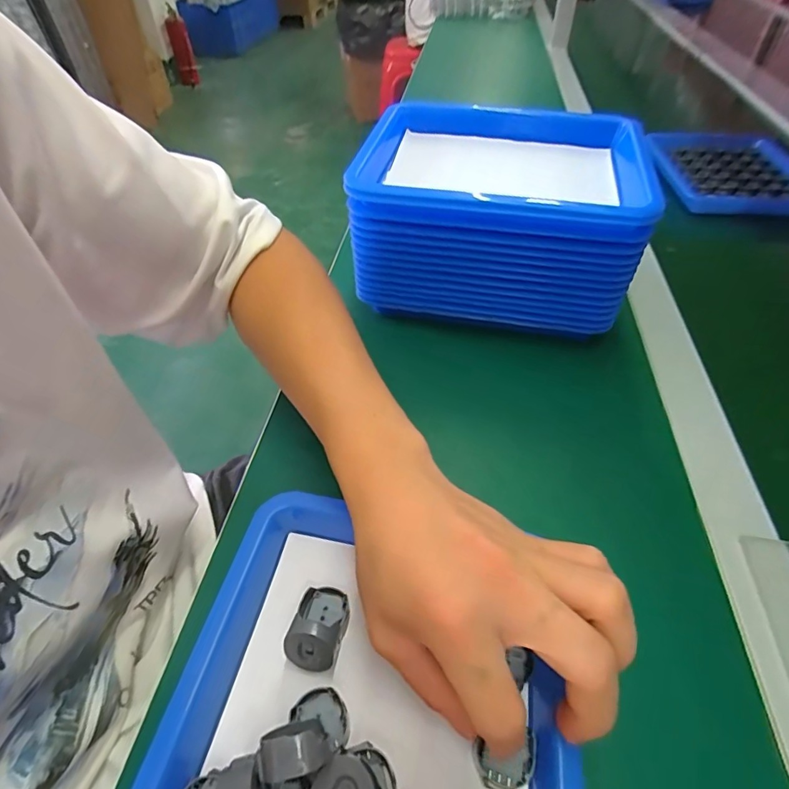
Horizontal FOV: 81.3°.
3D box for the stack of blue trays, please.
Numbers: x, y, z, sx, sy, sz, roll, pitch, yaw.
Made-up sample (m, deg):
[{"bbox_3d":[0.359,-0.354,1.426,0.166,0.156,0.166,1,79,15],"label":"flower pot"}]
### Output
[{"bbox_3d":[0.093,-0.155,0.397,0.228,0.112,0.181,11,47,9],"label":"stack of blue trays"}]

